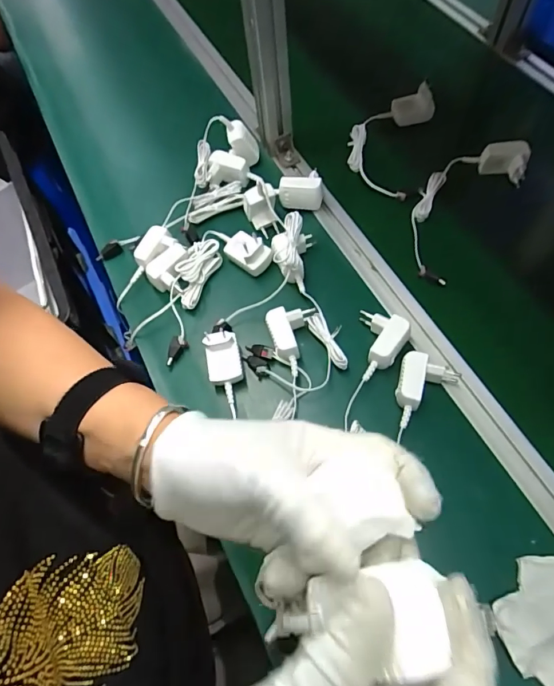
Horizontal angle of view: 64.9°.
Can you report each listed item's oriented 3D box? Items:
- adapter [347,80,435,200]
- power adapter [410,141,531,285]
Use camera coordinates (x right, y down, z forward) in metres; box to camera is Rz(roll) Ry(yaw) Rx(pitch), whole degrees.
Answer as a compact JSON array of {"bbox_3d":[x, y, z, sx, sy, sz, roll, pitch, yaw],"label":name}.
[{"bbox_3d":[0.166,-0.316,0.654,0.107,0.044,0.198,18,67,13],"label":"adapter"},{"bbox_3d":[0.245,-0.193,0.596,0.103,0.049,0.242,35,71,19],"label":"power adapter"}]

